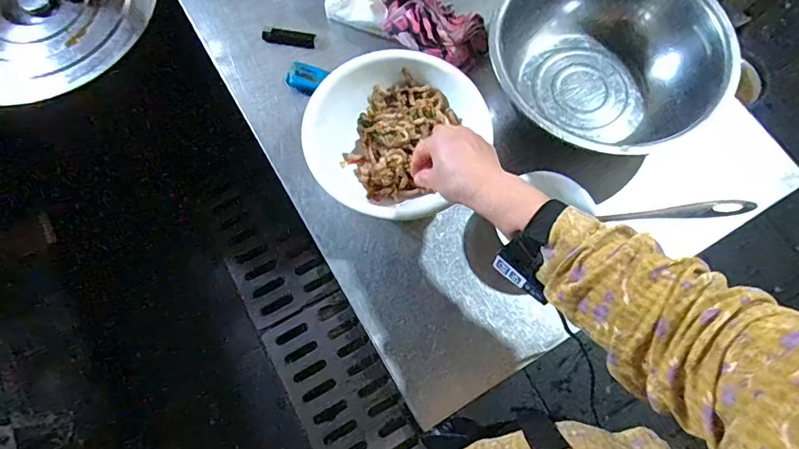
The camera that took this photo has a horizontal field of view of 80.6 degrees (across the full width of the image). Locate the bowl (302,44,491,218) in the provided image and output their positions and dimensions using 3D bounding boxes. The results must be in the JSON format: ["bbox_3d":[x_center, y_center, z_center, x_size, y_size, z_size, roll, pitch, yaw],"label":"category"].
[{"bbox_3d":[-0.010,-0.108,0.583,0.196,0.063,0.204,0,73,-1],"label":"bowl"}]

